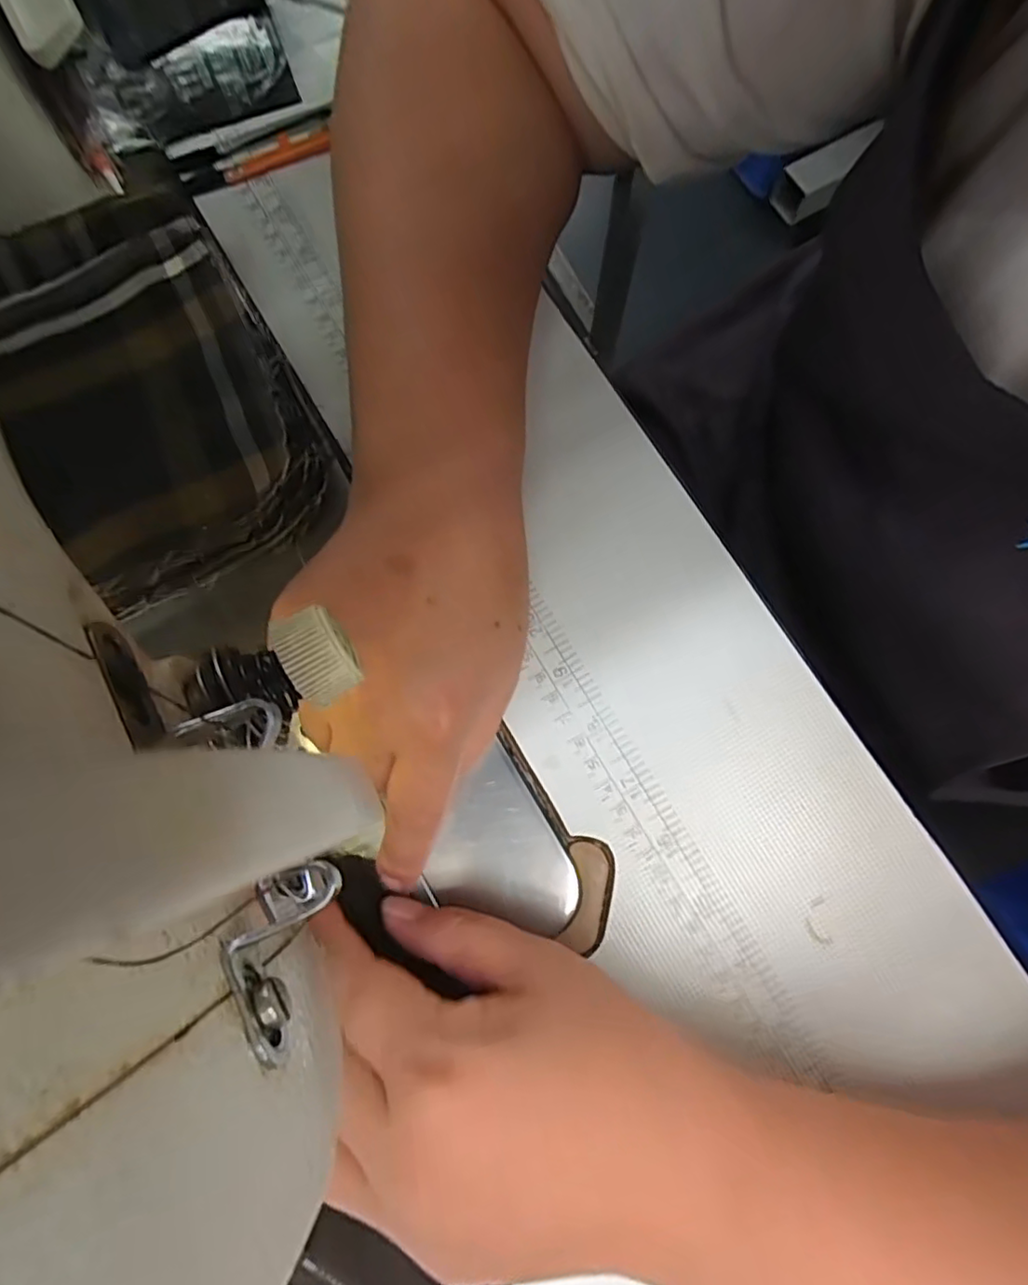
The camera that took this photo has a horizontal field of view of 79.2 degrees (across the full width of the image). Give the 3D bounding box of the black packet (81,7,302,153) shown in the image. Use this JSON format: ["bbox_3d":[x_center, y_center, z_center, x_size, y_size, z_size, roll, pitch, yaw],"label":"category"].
[{"bbox_3d":[-0.141,-0.244,0.270,0.088,0.035,0.018,-27,81,-5],"label":"black packet"}]

